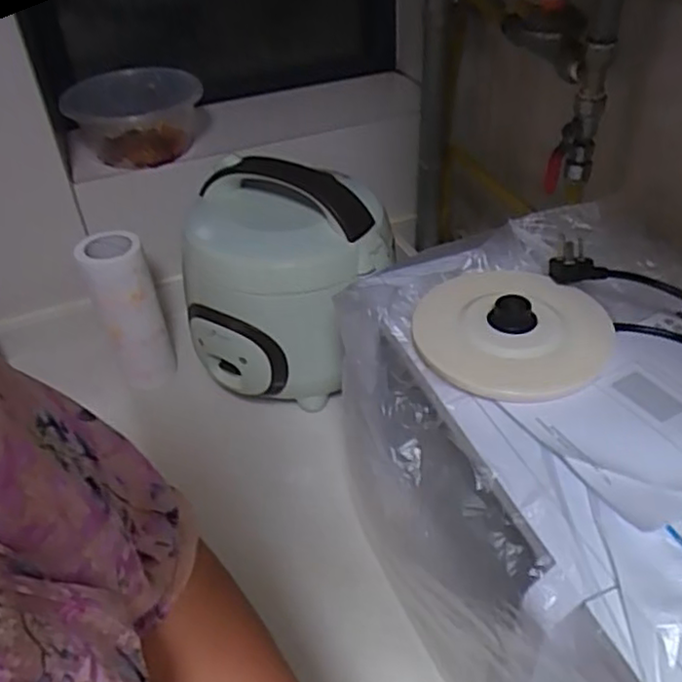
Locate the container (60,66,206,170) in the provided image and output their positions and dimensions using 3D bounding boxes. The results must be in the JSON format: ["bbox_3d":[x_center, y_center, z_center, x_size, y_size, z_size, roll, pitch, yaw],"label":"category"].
[{"bbox_3d":[-0.254,-0.274,0.846,0.157,0.090,0.125,-8,40,-6],"label":"container"}]

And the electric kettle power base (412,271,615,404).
[{"bbox_3d":[0.134,-0.015,0.528,0.143,0.029,0.141,16,43,21],"label":"electric kettle power base"}]

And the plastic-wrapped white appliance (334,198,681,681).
[{"bbox_3d":[0.201,0.148,0.524,0.307,0.278,0.460,-16,41,-15],"label":"plastic-wrapped white appliance"}]

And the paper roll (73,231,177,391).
[{"bbox_3d":[-0.253,-0.028,0.813,0.074,0.194,0.075,-2,40,1],"label":"paper roll"}]

